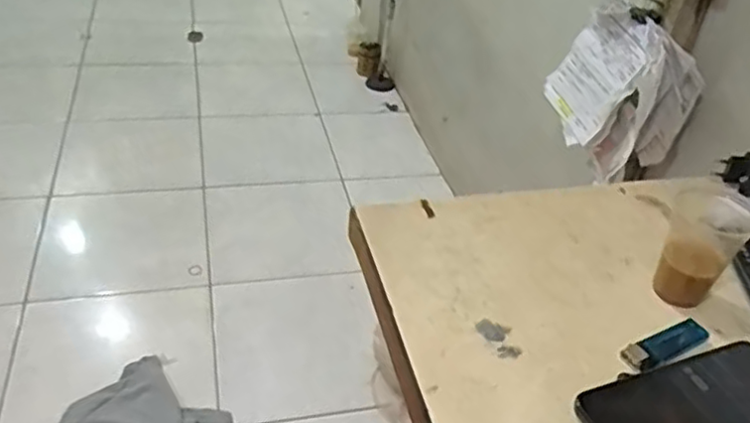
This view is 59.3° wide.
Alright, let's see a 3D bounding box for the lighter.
[{"bbox_3d":[0.236,0.108,0.532,0.086,0.009,0.022,-14,42,-25],"label":"lighter"}]

